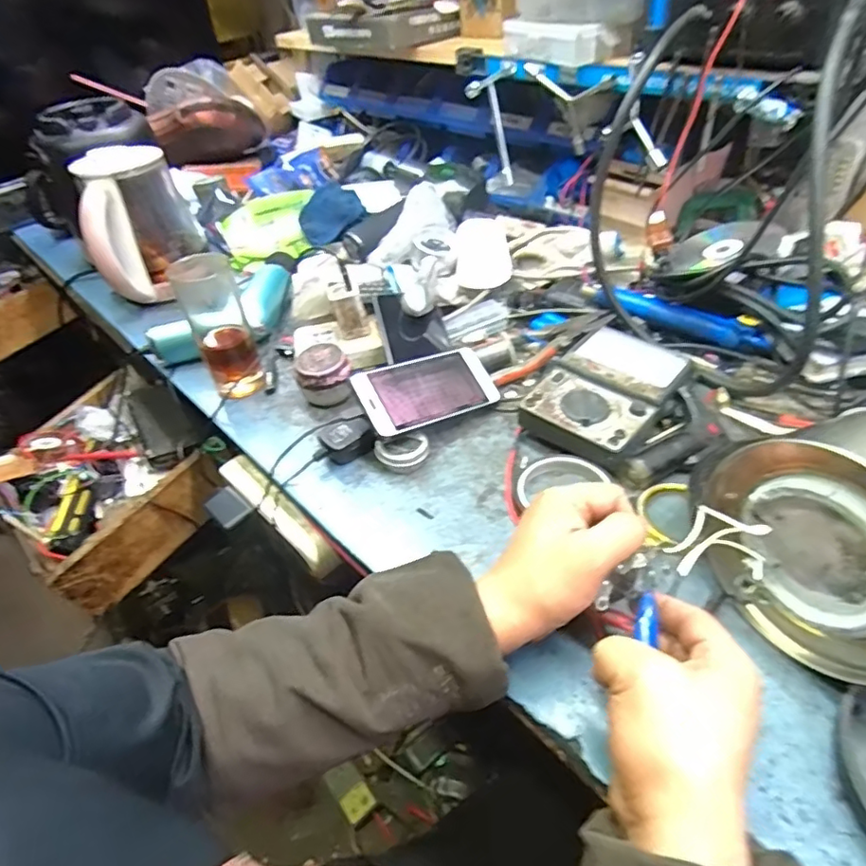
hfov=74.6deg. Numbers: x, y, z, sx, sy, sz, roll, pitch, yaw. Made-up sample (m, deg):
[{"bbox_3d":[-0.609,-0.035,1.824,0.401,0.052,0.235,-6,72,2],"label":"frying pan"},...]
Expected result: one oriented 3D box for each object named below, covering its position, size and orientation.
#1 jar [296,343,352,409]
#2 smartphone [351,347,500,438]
[{"bbox_3d":[-0.121,-0.065,0.642,0.060,0.050,0.055,-9,42,-4],"label":"jar"},{"bbox_3d":[-0.005,-0.047,0.587,0.153,0.010,0.075,-20,69,-31],"label":"smartphone"}]

